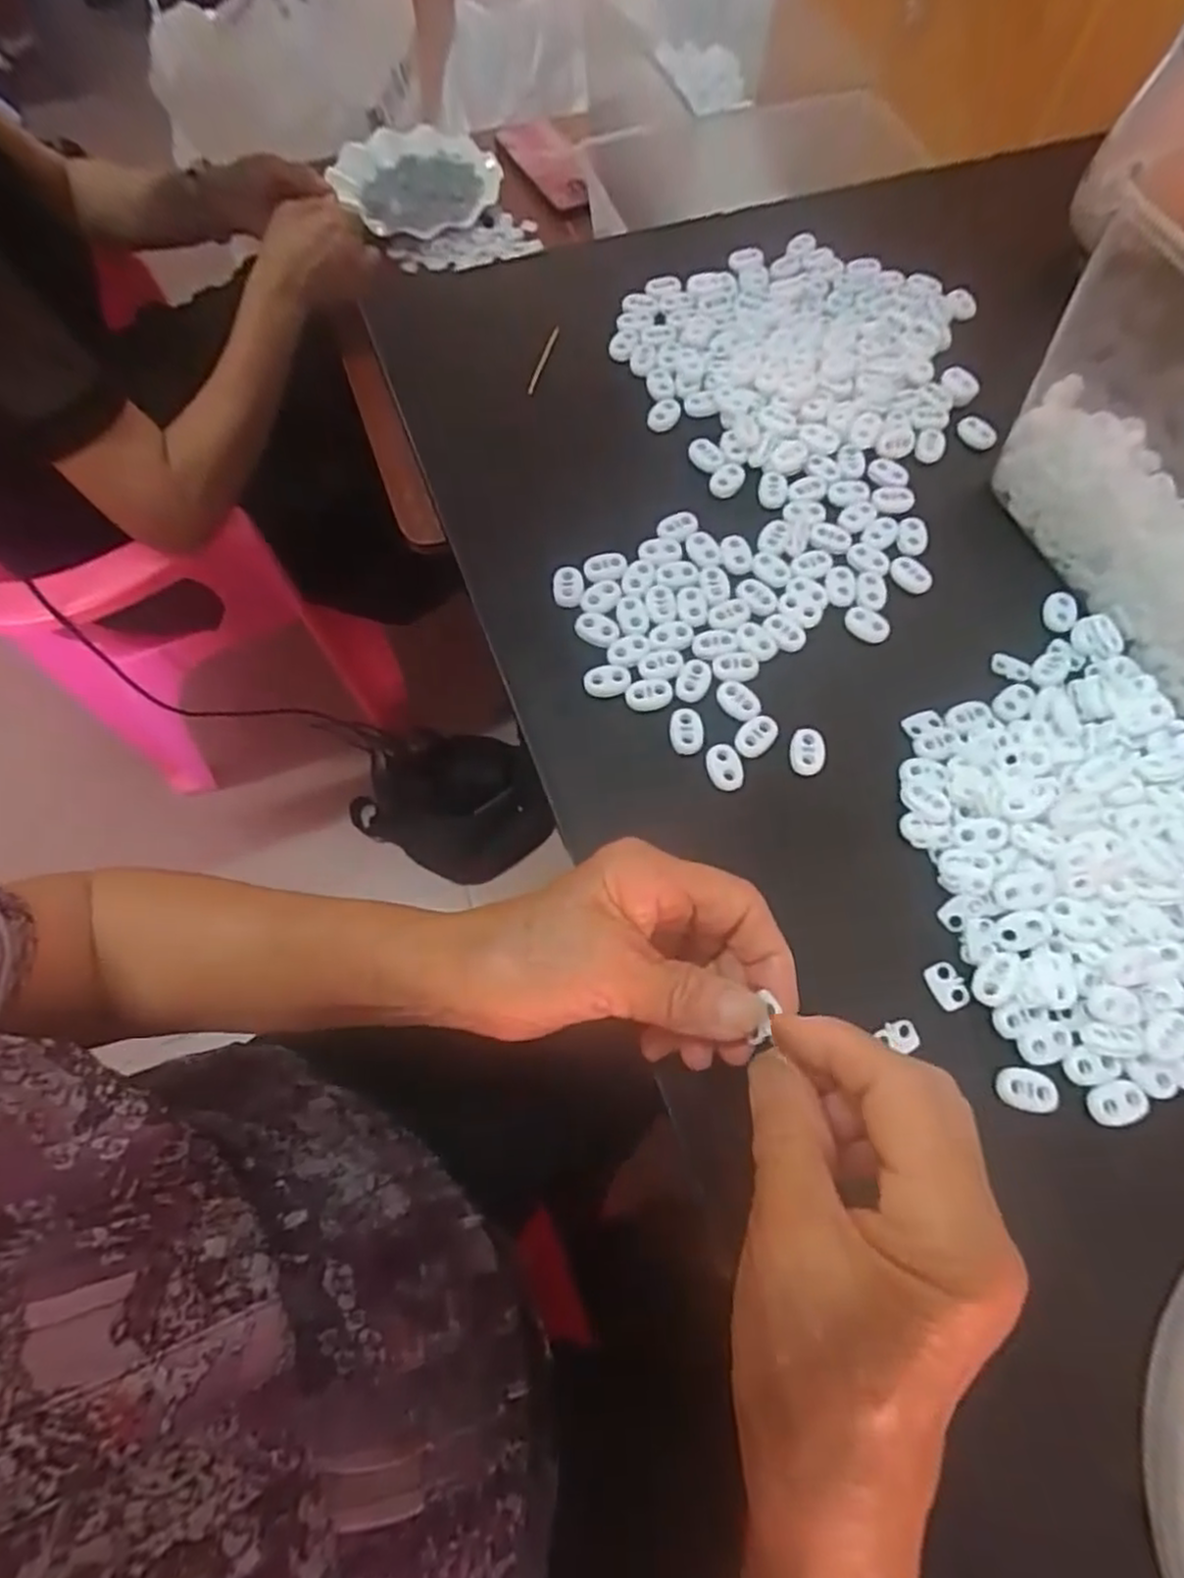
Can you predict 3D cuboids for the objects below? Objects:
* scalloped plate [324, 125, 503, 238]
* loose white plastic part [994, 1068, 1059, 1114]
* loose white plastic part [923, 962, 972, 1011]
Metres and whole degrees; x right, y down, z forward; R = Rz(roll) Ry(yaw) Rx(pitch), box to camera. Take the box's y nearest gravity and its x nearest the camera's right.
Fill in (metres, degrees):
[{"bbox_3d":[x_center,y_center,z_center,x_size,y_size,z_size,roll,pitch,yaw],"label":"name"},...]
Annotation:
[{"bbox_3d":[-0.201,-0.688,0.828,0.189,0.032,0.200,0,69,-1],"label":"scalloped plate"},{"bbox_3d":[0.172,0.119,0.286,0.022,0.004,0.014,12,69,4],"label":"loose white plastic part"},{"bbox_3d":[0.148,0.082,0.302,0.014,0.004,0.020,-24,71,-10],"label":"loose white plastic part"}]

